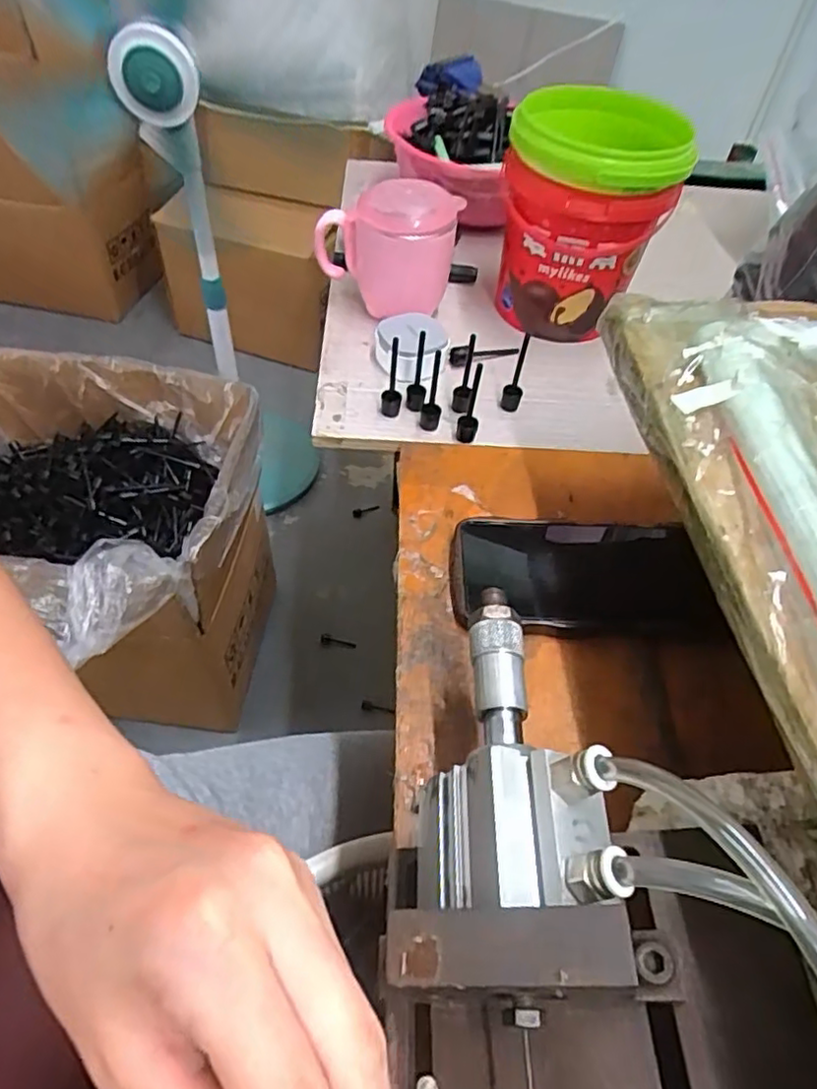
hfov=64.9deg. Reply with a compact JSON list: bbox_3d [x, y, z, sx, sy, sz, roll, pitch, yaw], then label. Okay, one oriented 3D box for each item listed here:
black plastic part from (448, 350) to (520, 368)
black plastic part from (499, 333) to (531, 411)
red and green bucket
[{"bbox_3d":[0.063,-0.159,0.530,0.061,0.015,0.010,-18,55,-18],"label":"black plastic part"},{"bbox_3d":[0.080,-0.126,0.478,0.015,0.057,0.016,14,52,6],"label":"black plastic part"},{"bbox_3d":[0.138,-0.263,0.526,0.123,0.151,0.130,3,51,-3],"label":"red and green bucket"}]

